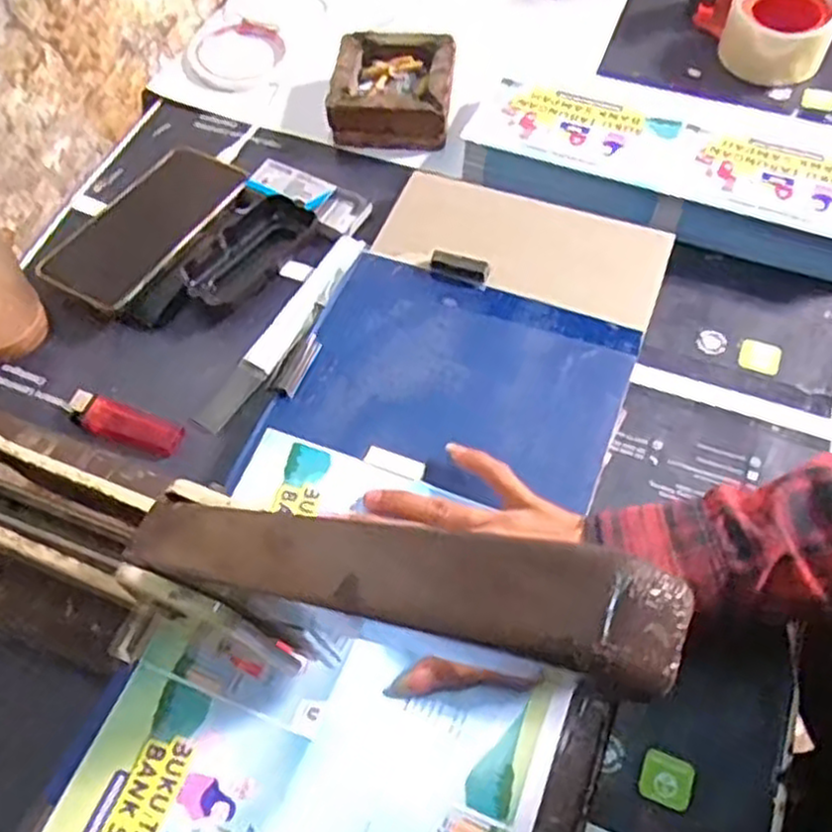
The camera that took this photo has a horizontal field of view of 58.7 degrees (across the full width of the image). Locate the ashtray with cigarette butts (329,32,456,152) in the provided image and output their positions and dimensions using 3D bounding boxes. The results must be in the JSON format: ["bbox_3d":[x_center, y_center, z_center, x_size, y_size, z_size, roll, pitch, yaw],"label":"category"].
[{"bbox_3d":[-0.018,-0.275,0.625,0.099,0.043,0.103,6,62,6],"label":"ashtray with cigarette butts"}]

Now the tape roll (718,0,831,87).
[{"bbox_3d":[0.307,-0.335,0.630,0.076,0.051,0.076,-1,61,3],"label":"tape roll"}]

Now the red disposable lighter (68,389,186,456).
[{"bbox_3d":[-0.198,0.005,0.501,0.090,0.013,0.028,20,64,14],"label":"red disposable lighter"}]

